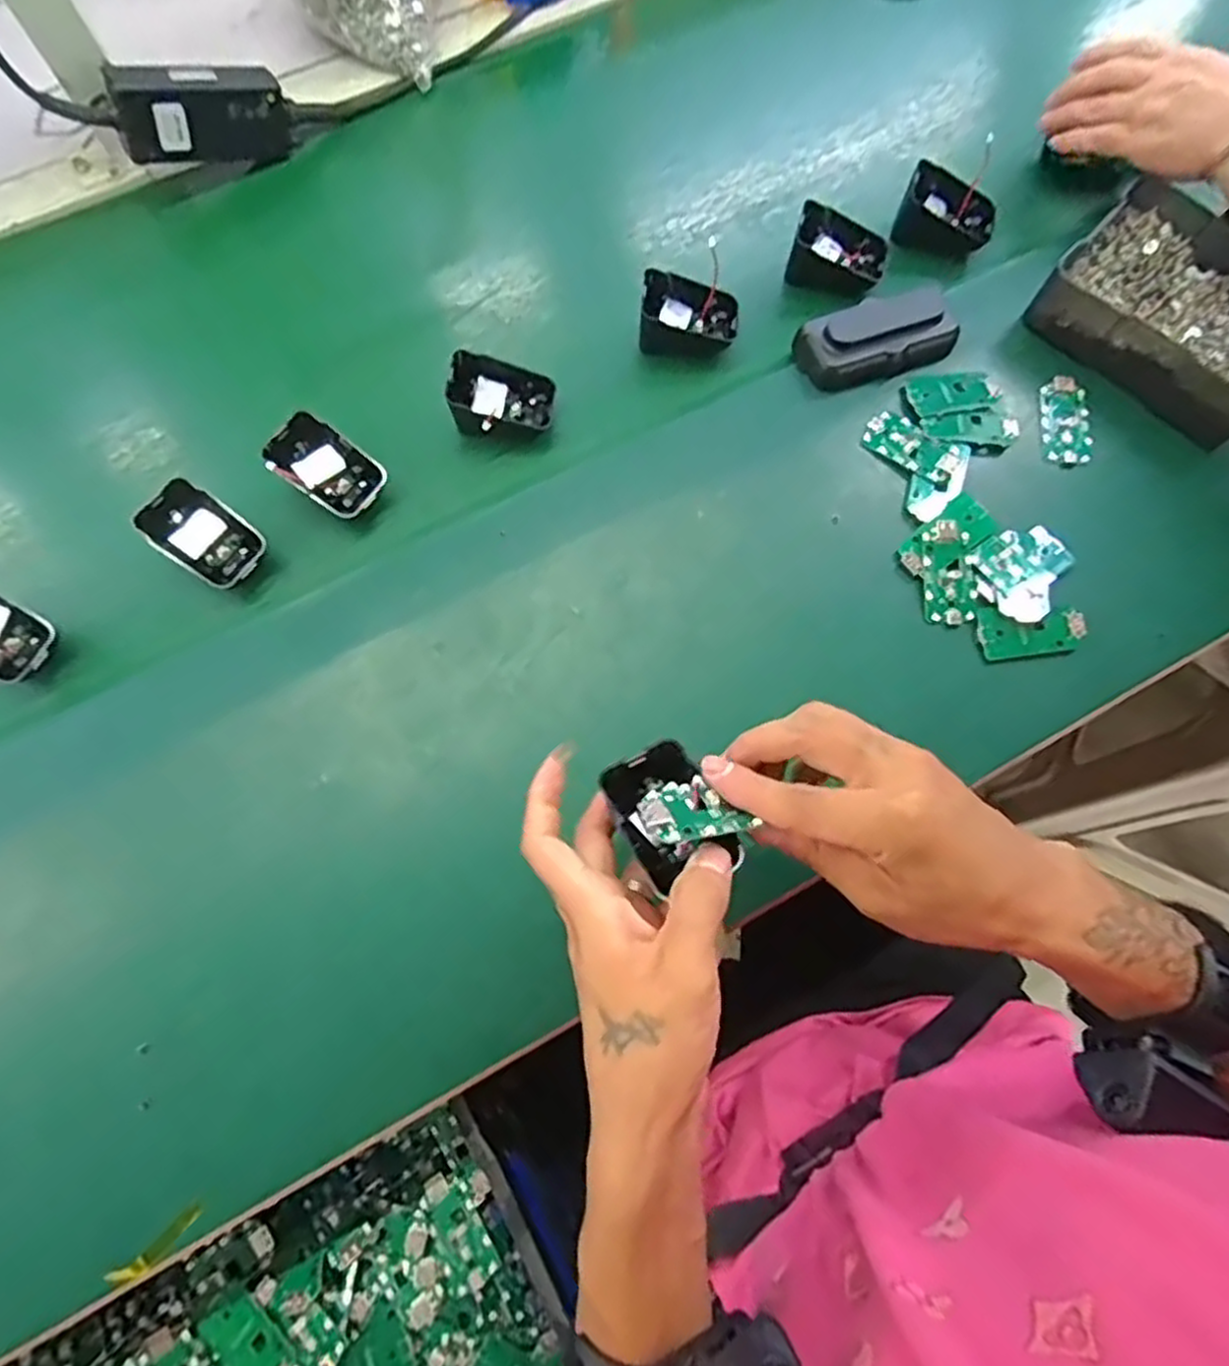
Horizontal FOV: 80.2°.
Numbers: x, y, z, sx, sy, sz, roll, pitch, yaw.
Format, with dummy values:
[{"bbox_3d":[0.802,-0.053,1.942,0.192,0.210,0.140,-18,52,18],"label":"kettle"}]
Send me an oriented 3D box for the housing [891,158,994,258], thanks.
[{"bbox_3d":[0.244,-0.342,0.534,0.066,0.041,0.049,24,78,10],"label":"housing"}]

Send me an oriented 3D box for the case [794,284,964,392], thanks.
[{"bbox_3d":[0.177,-0.235,0.493,0.104,0.023,0.053,-19,75,-1],"label":"case"}]

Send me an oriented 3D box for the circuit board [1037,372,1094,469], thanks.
[{"bbox_3d":[0.303,-0.176,0.492,0.033,0.010,0.066,-2,75,4],"label":"circuit board"}]

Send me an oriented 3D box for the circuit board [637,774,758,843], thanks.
[{"bbox_3d":[0.032,0.054,0.311,0.043,0.004,0.032,-10,38,-20],"label":"circuit board"}]

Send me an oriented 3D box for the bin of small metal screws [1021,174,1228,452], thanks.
[{"bbox_3d":[0.381,-0.250,0.492,0.158,0.045,0.123,42,82,13],"label":"bin of small metal screws"}]

